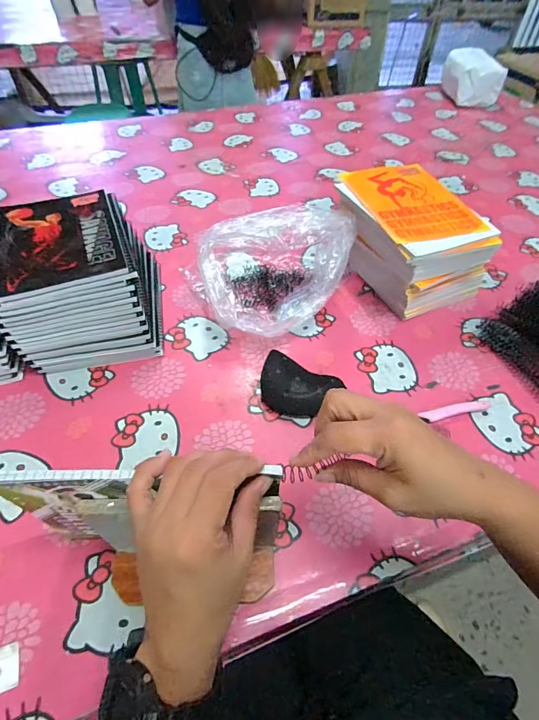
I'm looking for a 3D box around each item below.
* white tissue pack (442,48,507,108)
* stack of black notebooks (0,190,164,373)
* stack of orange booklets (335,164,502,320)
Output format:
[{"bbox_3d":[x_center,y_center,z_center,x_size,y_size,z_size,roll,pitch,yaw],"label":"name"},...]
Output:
[{"bbox_3d":[0.611,-0.853,1.136,0.140,0.128,0.151,-2,51,-3],"label":"white tissue pack"},{"bbox_3d":[-0.257,-0.112,0.521,0.186,0.120,0.223,-9,52,-9],"label":"stack of black notebooks"},{"bbox_3d":[0.208,-0.190,0.593,0.163,0.120,0.223,-20,55,-17],"label":"stack of orange booklets"}]

